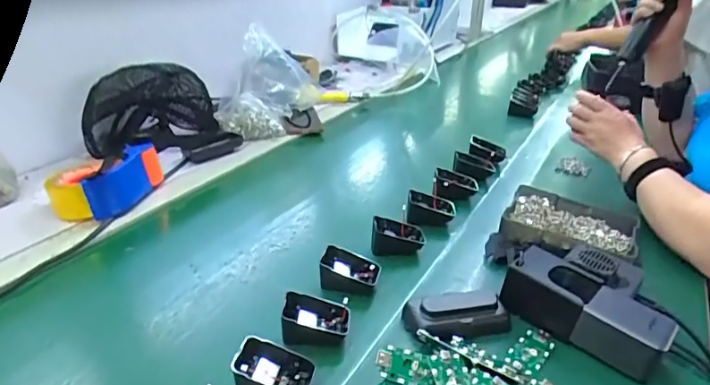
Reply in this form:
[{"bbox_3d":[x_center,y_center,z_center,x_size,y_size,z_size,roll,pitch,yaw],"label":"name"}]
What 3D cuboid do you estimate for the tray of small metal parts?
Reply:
[{"bbox_3d":[0.284,0.044,0.663,0.158,0.034,0.127,16,31,28],"label":"tray of small metal parts"}]

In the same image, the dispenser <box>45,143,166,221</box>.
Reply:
[{"bbox_3d":[-0.367,-0.017,0.738,0.106,0.067,0.151,12,29,21],"label":"dispenser"}]

